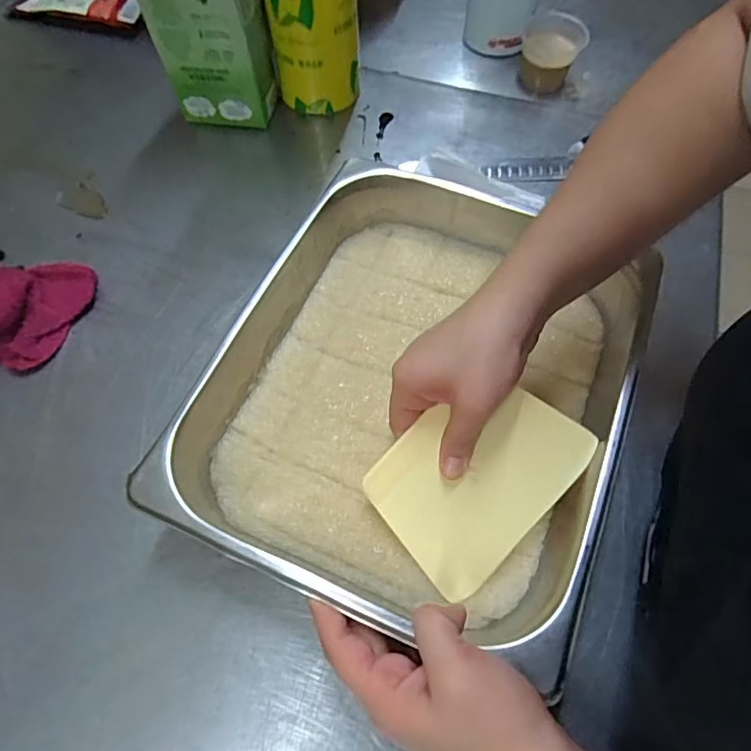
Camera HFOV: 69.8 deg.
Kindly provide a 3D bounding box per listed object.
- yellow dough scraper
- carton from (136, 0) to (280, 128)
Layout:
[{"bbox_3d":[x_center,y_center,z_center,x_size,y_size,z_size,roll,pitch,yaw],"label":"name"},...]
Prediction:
[{"bbox_3d":[0.063,0.060,0.340,0.096,0.007,0.128,42,86,7],"label":"yellow dough scraper"},{"bbox_3d":[-0.155,-0.330,0.495,0.101,0.203,0.058,10,62,5],"label":"carton"}]

